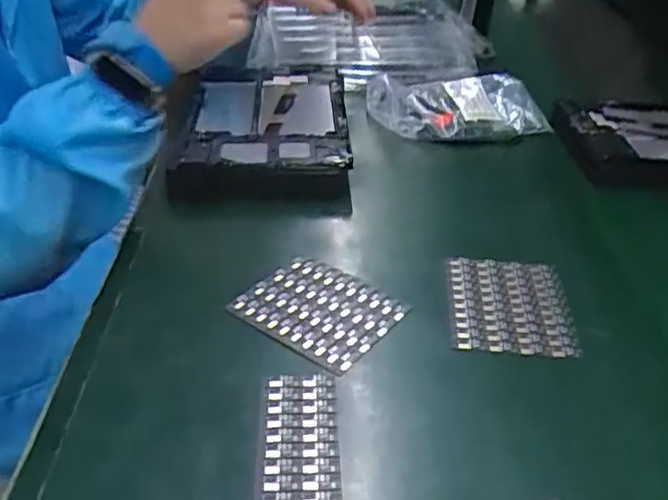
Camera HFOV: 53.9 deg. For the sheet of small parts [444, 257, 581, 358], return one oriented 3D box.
[{"bbox_3d":[0.124,0.038,0.466,0.084,0.004,0.101,5,35,3],"label":"sheet of small parts"}]

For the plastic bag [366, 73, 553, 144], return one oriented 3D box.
[{"bbox_3d":[0.136,-0.174,0.764,0.183,0.030,0.183,-7,35,-10],"label":"plastic bag"}]

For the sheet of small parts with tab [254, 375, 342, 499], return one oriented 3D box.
[{"bbox_3d":[-0.011,0.105,0.357,0.059,0.005,0.098,1,35,-3],"label":"sheet of small parts with tab"}]

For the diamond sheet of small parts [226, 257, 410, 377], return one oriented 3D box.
[{"bbox_3d":[-0.010,0.041,0.455,0.099,0.007,0.082,27,41,31],"label":"diamond sheet of small parts"}]

